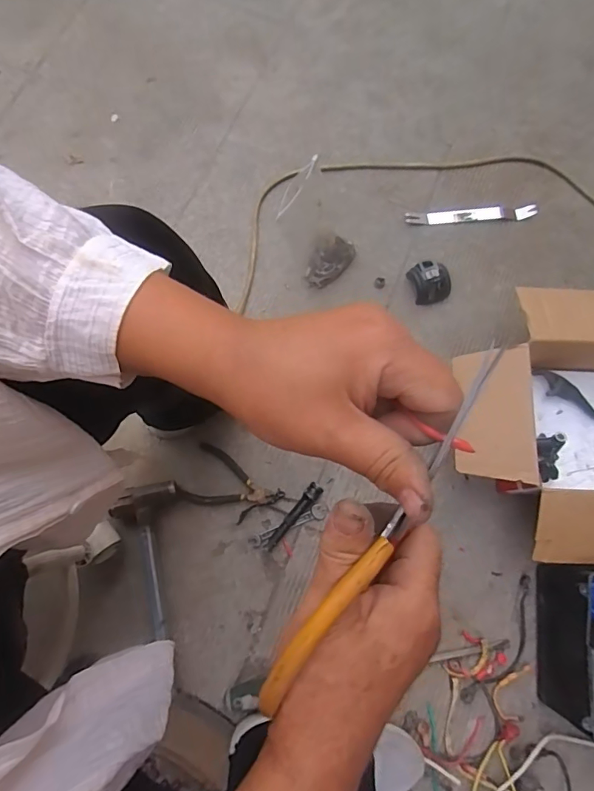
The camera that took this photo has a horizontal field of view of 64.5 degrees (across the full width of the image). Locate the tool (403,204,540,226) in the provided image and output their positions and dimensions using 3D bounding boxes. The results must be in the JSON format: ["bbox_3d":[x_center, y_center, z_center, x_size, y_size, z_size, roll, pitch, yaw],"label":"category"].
[{"bbox_3d":[0.331,-0.350,0.902,0.244,0.014,0.036,-4,74,0],"label":"tool"}]

